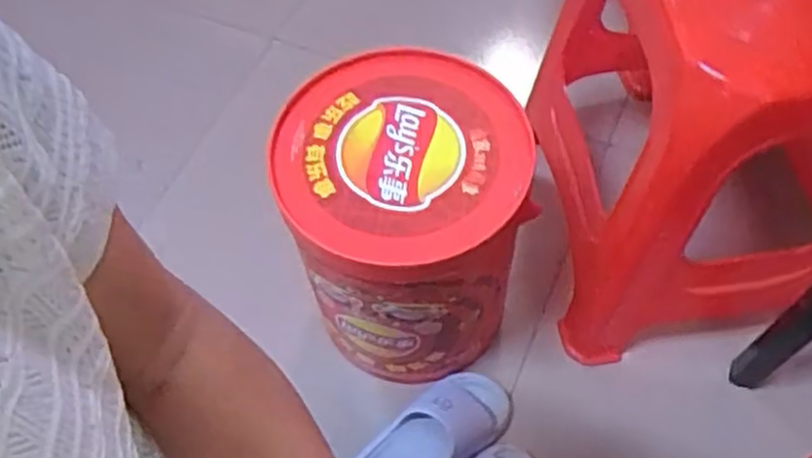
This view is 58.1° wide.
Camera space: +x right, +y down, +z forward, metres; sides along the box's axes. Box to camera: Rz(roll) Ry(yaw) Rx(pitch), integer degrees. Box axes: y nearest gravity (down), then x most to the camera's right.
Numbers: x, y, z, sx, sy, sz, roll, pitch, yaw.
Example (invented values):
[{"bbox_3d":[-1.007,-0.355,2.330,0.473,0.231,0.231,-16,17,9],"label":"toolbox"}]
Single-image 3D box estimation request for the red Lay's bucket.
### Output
[{"bbox_3d":[0.005,-0.004,0.842,0.242,0.312,0.247,-2,60,3],"label":"red Lay's bucket"}]

